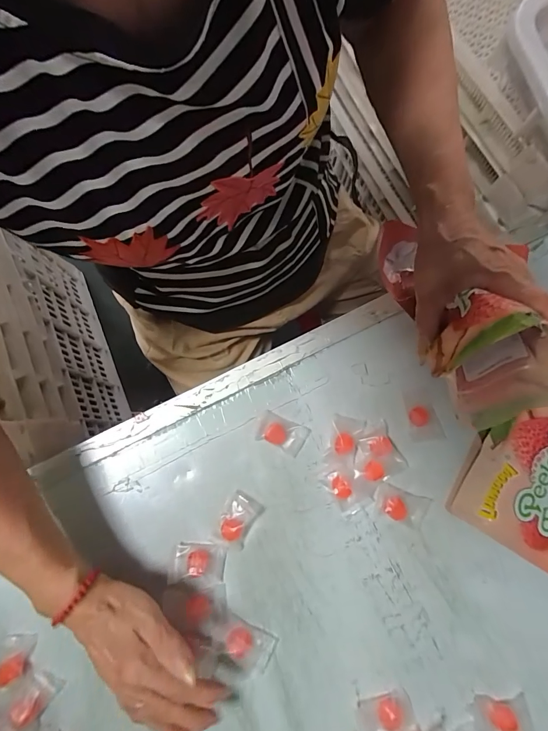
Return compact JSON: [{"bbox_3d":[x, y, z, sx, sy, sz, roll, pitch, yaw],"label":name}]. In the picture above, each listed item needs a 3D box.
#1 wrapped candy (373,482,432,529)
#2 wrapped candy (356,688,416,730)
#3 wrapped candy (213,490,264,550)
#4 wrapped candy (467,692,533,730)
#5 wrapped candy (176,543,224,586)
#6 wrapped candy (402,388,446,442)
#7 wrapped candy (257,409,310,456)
[{"bbox_3d":[0.126,0.139,0.350,0.054,0.010,0.030,20,80,4],"label":"wrapped candy"},{"bbox_3d":[0.100,0.312,0.313,0.049,0.016,0.029,-11,79,-2],"label":"wrapped candy"},{"bbox_3d":[-0.037,0.154,0.349,0.033,0.013,0.050,29,81,5],"label":"wrapped candy"},{"bbox_3d":[0.207,0.321,0.314,0.054,0.013,0.041,-2,79,0],"label":"wrapped candy"},{"bbox_3d":[-0.072,0.191,0.337,0.045,0.014,0.037,2,79,0],"label":"wrapped candy"},{"bbox_3d":[0.153,0.051,0.367,0.032,0.010,0.055,-12,79,-2],"label":"wrapped candy"},{"bbox_3d":[0.008,0.071,0.368,0.050,0.012,0.031,24,80,4],"label":"wrapped candy"}]

